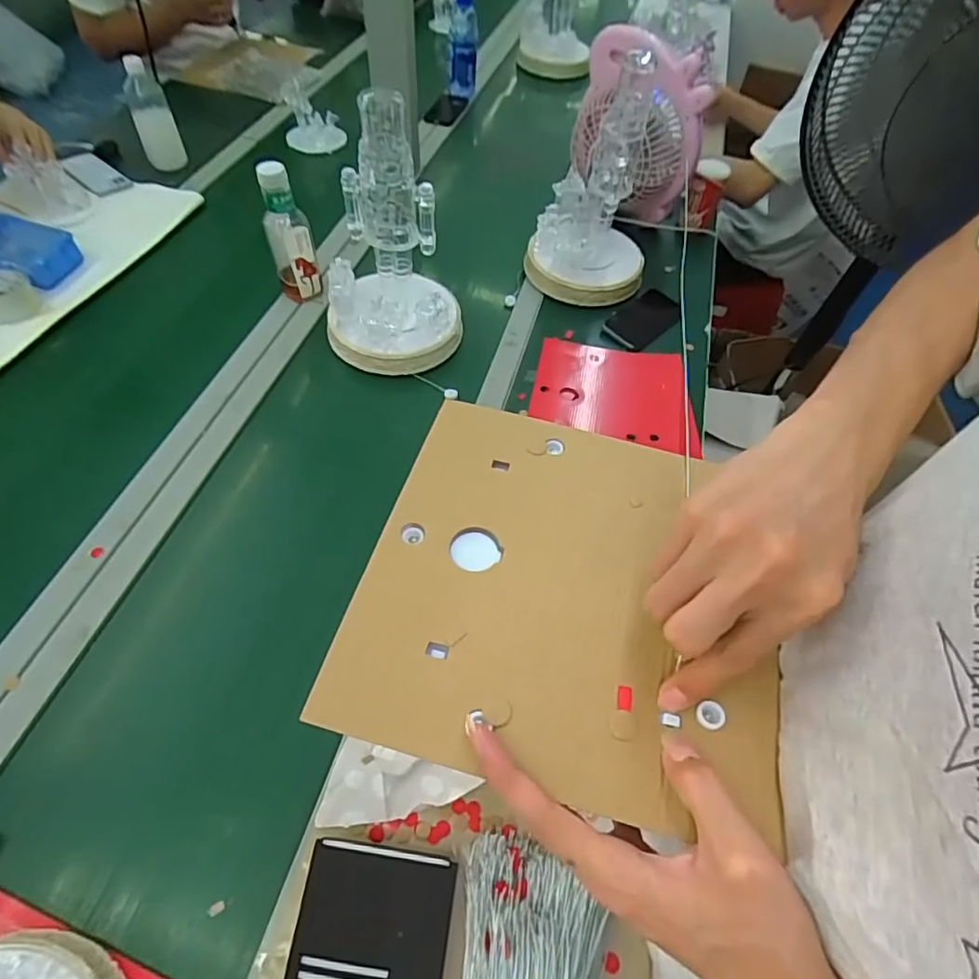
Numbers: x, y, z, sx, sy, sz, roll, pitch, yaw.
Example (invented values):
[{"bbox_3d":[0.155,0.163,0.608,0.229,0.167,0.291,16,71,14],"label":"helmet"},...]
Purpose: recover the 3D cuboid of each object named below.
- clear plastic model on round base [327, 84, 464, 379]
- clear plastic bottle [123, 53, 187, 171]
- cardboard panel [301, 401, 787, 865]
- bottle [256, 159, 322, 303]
[{"bbox_3d":[-0.144,-0.360,0.794,0.188,0.324,0.193,-2,55,-4],"label":"clear plastic model on round base"},{"bbox_3d":[-0.687,-0.763,1.132,0.075,0.165,0.063,-23,59,-18],"label":"clear plastic bottle"},{"bbox_3d":[0.043,0.046,0.308,0.210,0.008,0.217,13,54,7],"label":"cardboard panel"},{"bbox_3d":[-0.319,-0.400,0.895,0.066,0.217,0.065,-19,58,-15],"label":"bottle"}]

